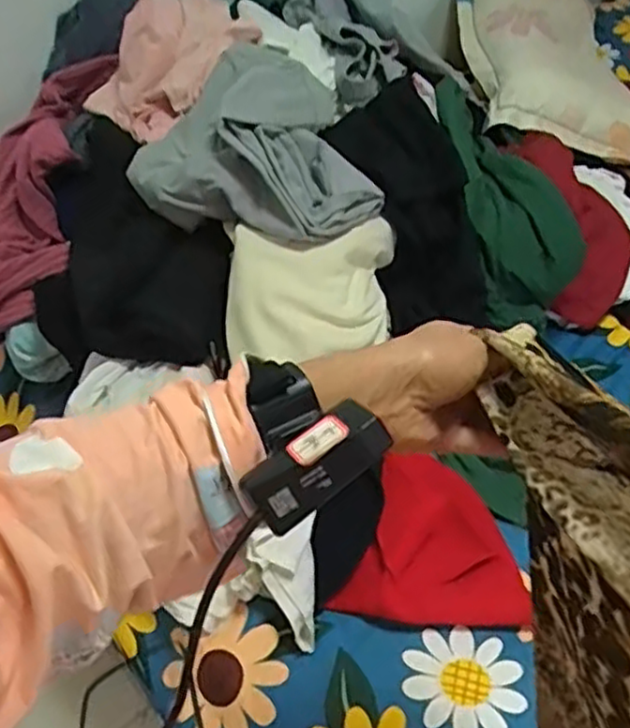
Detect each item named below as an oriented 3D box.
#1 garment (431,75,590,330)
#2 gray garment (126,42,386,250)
[{"bbox_3d":[0.254,-0.253,1.022,0.136,0.146,0.377,-21,79,-14],"label":"garment"},{"bbox_3d":[-0.087,-0.279,0.897,0.271,0.128,0.287,-11,49,-7],"label":"gray garment"}]

